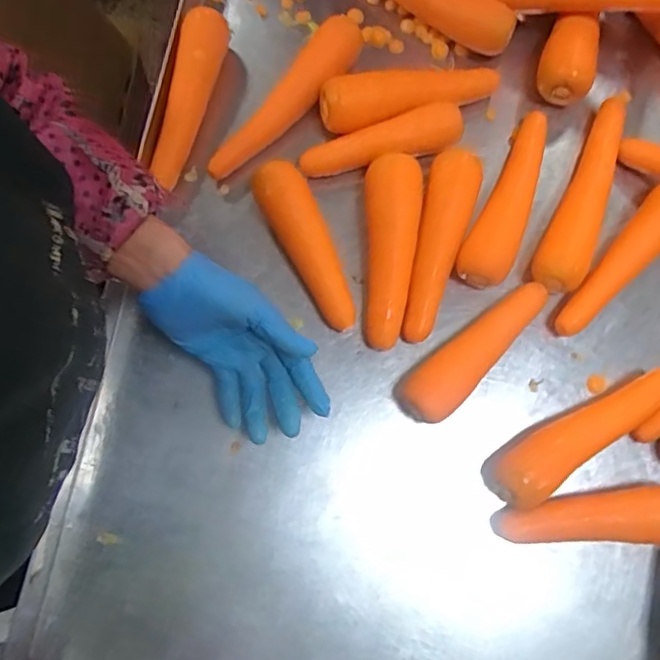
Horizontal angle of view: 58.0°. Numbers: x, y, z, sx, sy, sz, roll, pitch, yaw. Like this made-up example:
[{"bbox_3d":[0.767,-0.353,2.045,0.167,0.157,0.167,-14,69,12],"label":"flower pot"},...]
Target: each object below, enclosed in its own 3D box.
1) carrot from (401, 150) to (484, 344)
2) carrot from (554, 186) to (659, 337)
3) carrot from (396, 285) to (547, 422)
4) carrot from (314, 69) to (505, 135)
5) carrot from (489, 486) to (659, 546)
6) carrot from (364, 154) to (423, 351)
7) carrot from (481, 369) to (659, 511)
[{"bbox_3d":[0.098,-0.075,0.543,0.044,0.046,0.174,14,79,3],"label":"carrot"},{"bbox_3d":[0.270,-0.065,0.550,0.043,0.048,0.175,44,82,8],"label":"carrot"},{"bbox_3d":[0.128,0.018,0.530,0.161,0.037,0.042,-41,82,-7],"label":"carrot"},{"bbox_3d":[0.078,-0.224,0.573,0.176,0.046,0.046,-14,79,-3],"label":"carrot"},{"bbox_3d":[0.221,0.158,0.504,0.157,0.043,0.045,-2,79,-1],"label":"carrot"},{"bbox_3d":[0.052,-0.069,0.537,0.047,0.054,0.166,4,79,1],"label":"carrot"},{"bbox_3d":[0.216,0.091,0.516,0.180,0.038,0.050,-30,80,-6],"label":"carrot"}]

